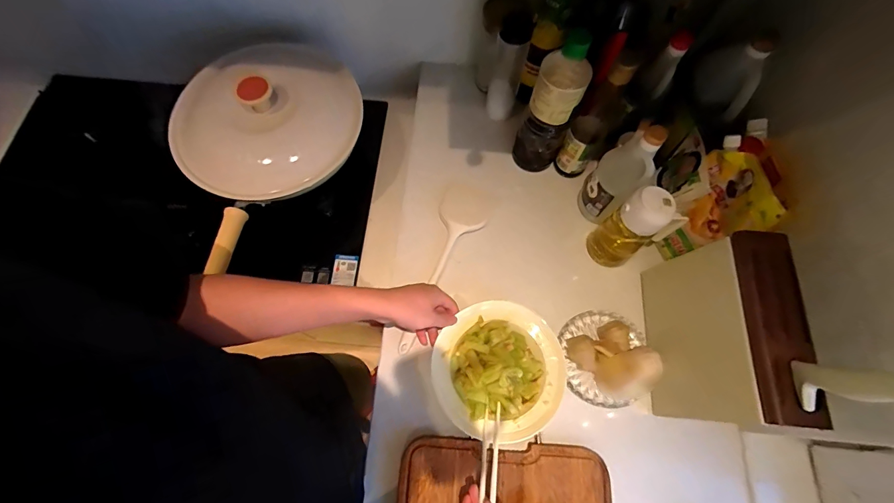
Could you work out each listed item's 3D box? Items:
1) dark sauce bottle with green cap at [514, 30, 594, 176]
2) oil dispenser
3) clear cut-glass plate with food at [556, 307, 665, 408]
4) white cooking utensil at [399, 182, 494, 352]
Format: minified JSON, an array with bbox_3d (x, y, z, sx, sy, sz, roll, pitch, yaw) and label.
[{"bbox_3d":[0.168,-0.232,0.651,0.079,0.268,0.067,22,71,7],"label":"dark sauce bottle with green cap"},{"bbox_3d":[0.297,-0.037,0.629,0.073,0.181,0.081,-36,74,-13],"label":"oil dispenser"},{"bbox_3d":[0.253,0.163,0.620,0.131,0.047,0.144,0,67,-1],"label":"clear cut-glass plate with food"},{"bbox_3d":[-0.002,0.019,0.679,0.088,0.023,0.321,17,71,5],"label":"white cooking utensil"}]

